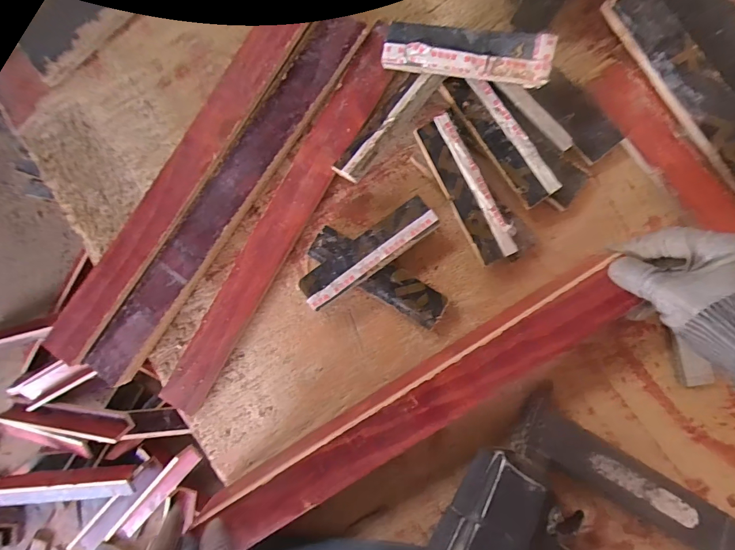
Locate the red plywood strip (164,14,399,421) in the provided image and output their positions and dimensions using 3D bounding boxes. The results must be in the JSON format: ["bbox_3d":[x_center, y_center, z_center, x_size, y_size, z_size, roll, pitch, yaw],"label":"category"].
[{"bbox_3d":[-0.102,-0.054,0.440,0.048,0.018,0.485,32,94,6],"label":"red plywood strip"}]

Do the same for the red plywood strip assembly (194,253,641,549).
[{"bbox_3d":[0.045,0.138,0.371,0.445,0.018,0.055,-33,86,4],"label":"red plywood strip assembly"}]

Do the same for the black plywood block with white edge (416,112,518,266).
[{"bbox_3d":[0.104,-0.089,0.406,0.040,0.031,0.160,-27,87,7],"label":"black plywood block with white edge"}]

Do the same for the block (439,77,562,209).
[{"bbox_3d":[0.140,-0.145,0.401,0.041,0.021,0.156,-34,86,6],"label":"block"}]

